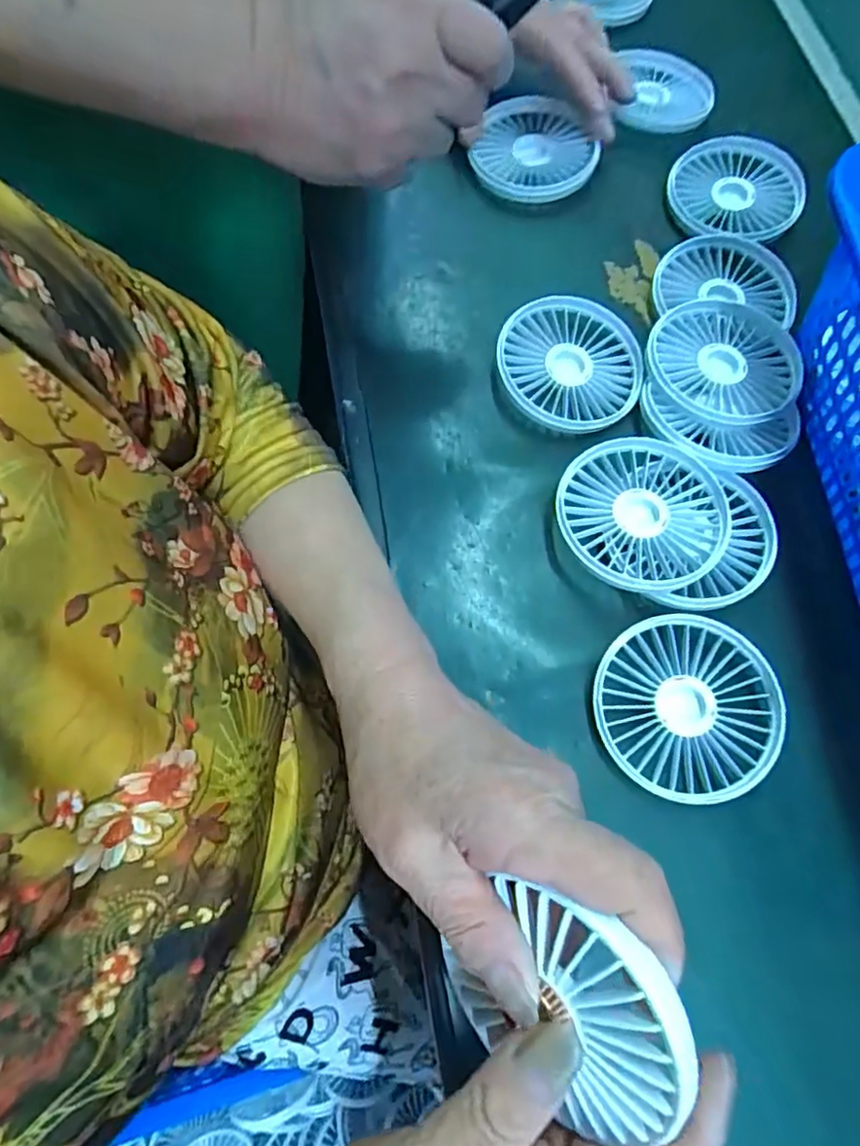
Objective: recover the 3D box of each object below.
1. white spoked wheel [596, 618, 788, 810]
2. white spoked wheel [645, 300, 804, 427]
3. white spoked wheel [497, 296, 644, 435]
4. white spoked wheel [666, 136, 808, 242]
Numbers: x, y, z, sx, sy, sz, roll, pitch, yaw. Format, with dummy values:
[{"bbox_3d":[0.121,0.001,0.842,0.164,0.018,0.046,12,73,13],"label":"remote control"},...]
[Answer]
[{"bbox_3d":[0.127,0.066,0.310,0.089,0.016,0.084,1,67,-3],"label":"white spoked wheel"},{"bbox_3d":[0.178,-0.127,0.375,0.086,0.019,0.084,1,67,-3],"label":"white spoked wheel"},{"bbox_3d":[0.086,-0.127,0.380,0.084,0.021,0.089,1,67,-3],"label":"white spoked wheel"},{"bbox_3d":[0.213,-0.266,0.434,0.086,0.018,0.091,1,67,-3],"label":"white spoked wheel"}]

